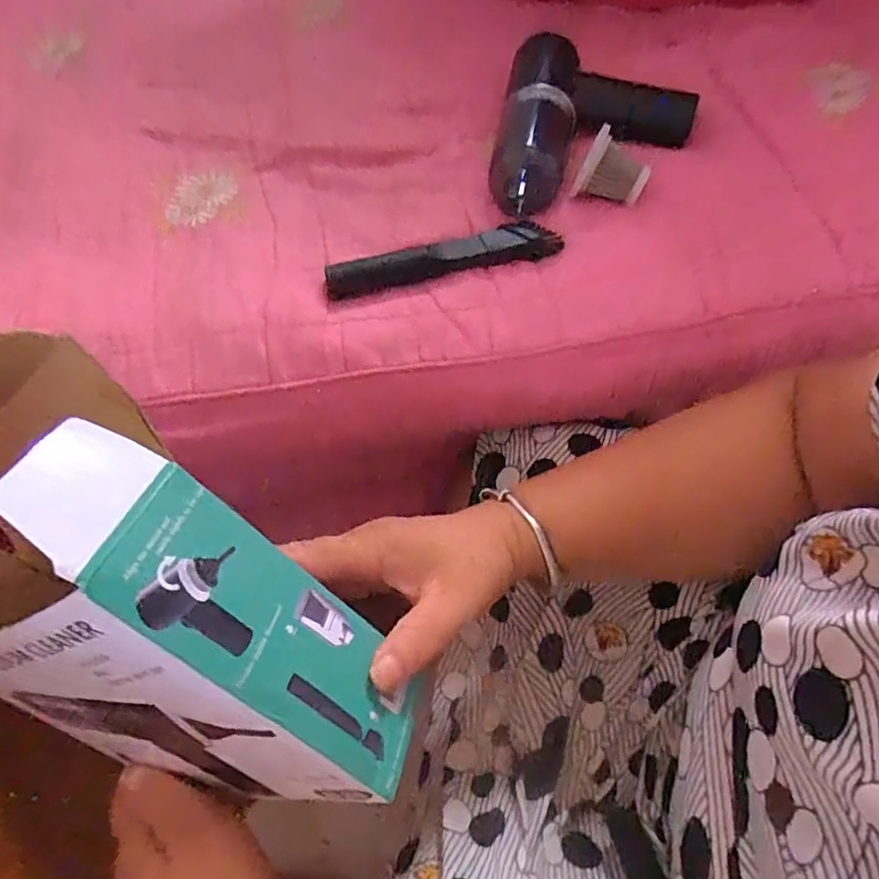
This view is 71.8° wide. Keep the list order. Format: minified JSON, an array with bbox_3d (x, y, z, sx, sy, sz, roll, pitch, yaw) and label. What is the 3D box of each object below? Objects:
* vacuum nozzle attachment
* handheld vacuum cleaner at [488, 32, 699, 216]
[{"bbox_3d":[0.003,-0.122,0.410,0.159,0.023,0.028,-15,63,-5],"label":"vacuum nozzle attachment"},{"bbox_3d":[0.116,-0.227,0.443,0.139,0.048,0.159,12,64,8],"label":"handheld vacuum cleaner"}]

